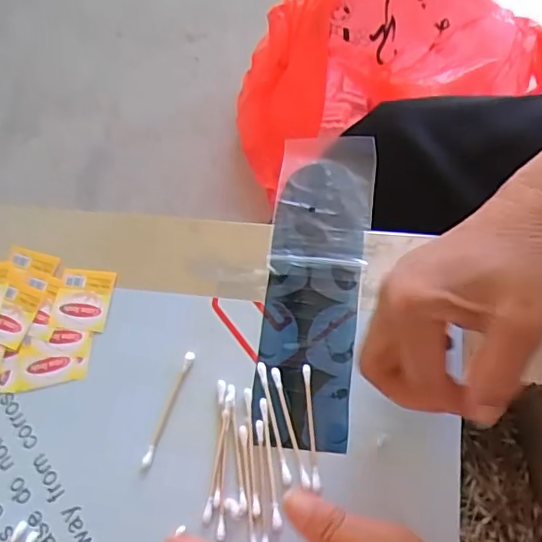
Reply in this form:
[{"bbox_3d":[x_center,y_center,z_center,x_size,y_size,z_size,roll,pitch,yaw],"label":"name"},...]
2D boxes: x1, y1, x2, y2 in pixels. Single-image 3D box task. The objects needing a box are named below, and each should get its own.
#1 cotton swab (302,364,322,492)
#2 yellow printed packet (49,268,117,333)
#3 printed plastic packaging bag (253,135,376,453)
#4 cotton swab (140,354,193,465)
[{"bbox_3d":[0.024,0.093,0.339,0.005,0.004,0.072,-6,67,5],"label":"cotton swab"},{"bbox_3d":[-0.131,0.019,0.389,0.039,0.004,0.044,3,69,9],"label":"yellow printed packet"},{"bbox_3d":[0.029,0.005,0.371,0.063,0.011,0.208,4,71,9],"label":"printed plastic packaging bag"},{"bbox_3d":[-0.063,0.085,0.350,0.006,0.004,0.073,16,71,14],"label":"cotton swab"}]

